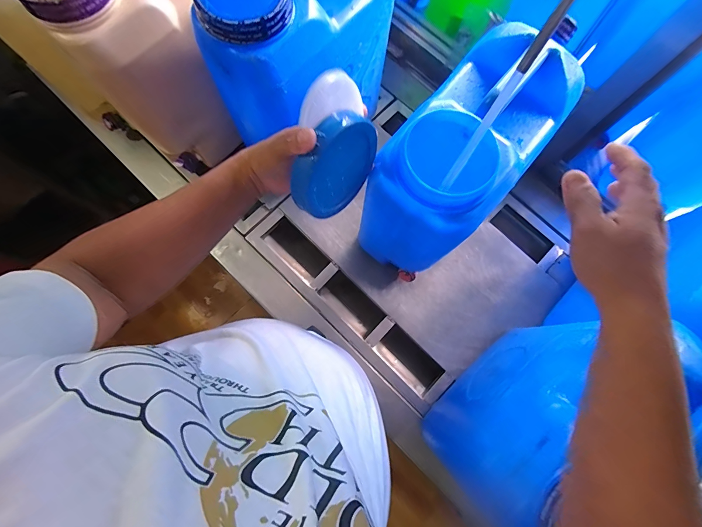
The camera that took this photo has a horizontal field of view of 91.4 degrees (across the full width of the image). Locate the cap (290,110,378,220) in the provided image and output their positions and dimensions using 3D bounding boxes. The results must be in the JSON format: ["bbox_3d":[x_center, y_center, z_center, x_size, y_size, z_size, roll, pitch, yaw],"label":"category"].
[{"bbox_3d":[-0.018,-0.107,0.390,0.023,0.118,0.116,37,75,20],"label":"cap"}]

